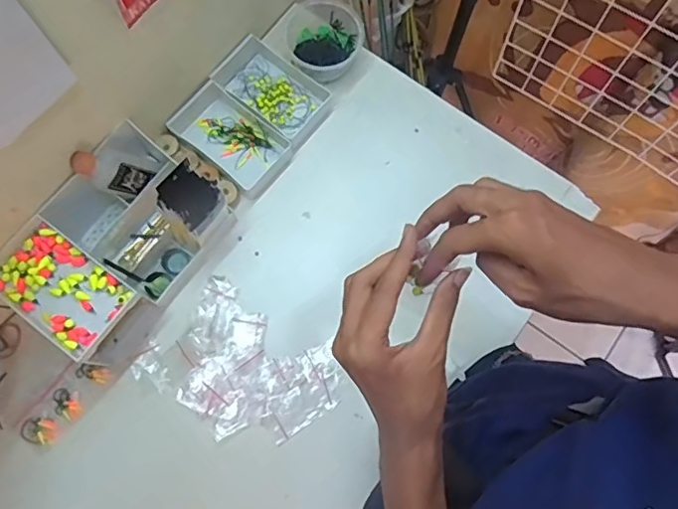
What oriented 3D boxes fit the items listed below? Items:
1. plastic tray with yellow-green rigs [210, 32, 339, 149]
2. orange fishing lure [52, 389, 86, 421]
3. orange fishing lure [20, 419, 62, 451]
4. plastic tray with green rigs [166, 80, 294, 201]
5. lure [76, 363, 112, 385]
[{"bbox_3d":[-0.086,-0.214,0.734,0.146,0.034,0.088,36,77,8],"label":"plastic tray with yellow-green rigs"},{"bbox_3d":[-0.312,0.172,0.642,0.043,0.004,0.024,39,77,9],"label":"orange fishing lure"},{"bbox_3d":[-0.338,0.200,0.635,0.042,0.004,0.030,25,76,6],"label":"orange fishing lure"},{"bbox_3d":[-0.138,-0.147,0.715,0.147,0.033,0.089,38,77,9],"label":"plastic tray with green rigs"},{"bbox_3d":[-0.284,0.137,0.650,0.040,0.005,0.018,14,75,3],"label":"lure"}]

